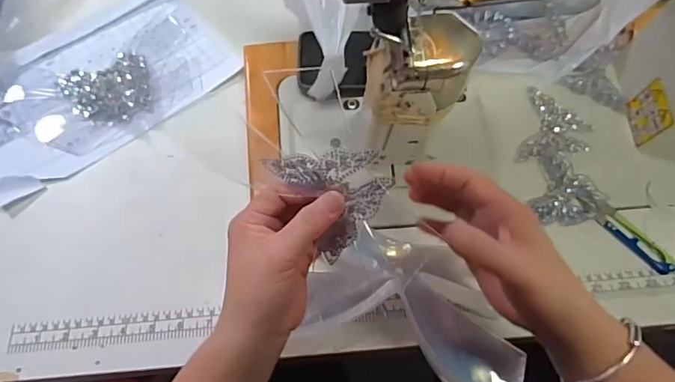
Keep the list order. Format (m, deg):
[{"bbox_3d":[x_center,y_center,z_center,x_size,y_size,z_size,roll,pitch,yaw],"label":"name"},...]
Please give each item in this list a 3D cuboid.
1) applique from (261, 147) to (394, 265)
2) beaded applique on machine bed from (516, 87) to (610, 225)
[{"bbox_3d":[-0.002,-0.002,0.335,0.061,0.048,0.069,-32,72,-11],"label":"applique"},{"bbox_3d":[0.228,-0.037,0.501,0.074,0.015,0.148,1,69,1],"label":"beaded applique on machine bed"}]

